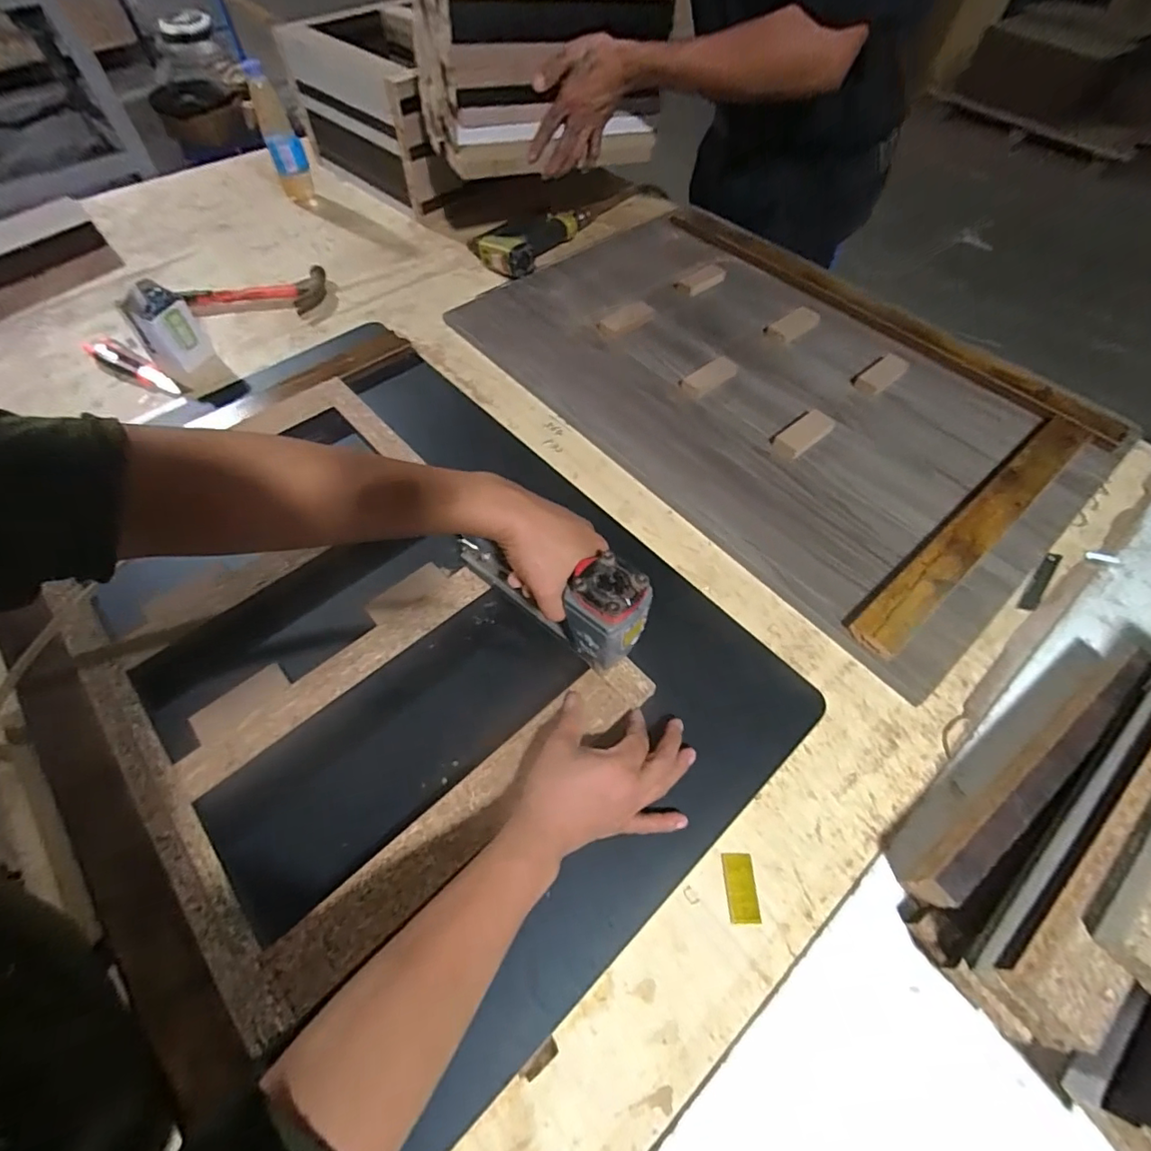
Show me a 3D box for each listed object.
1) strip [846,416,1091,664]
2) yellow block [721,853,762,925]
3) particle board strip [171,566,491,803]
[{"bbox_3d":[0.449,-0.060,0.591,0.448,0.020,0.051,-36,65,-20],"label":"strip"},{"bbox_3d":[0.132,0.250,0.426,0.024,0.004,0.048,-1,59,0],"label":"yellow block"},{"bbox_3d":[-0.206,0.087,0.483,0.286,0.023,0.039,-38,66,-21],"label":"particle board strip"}]

